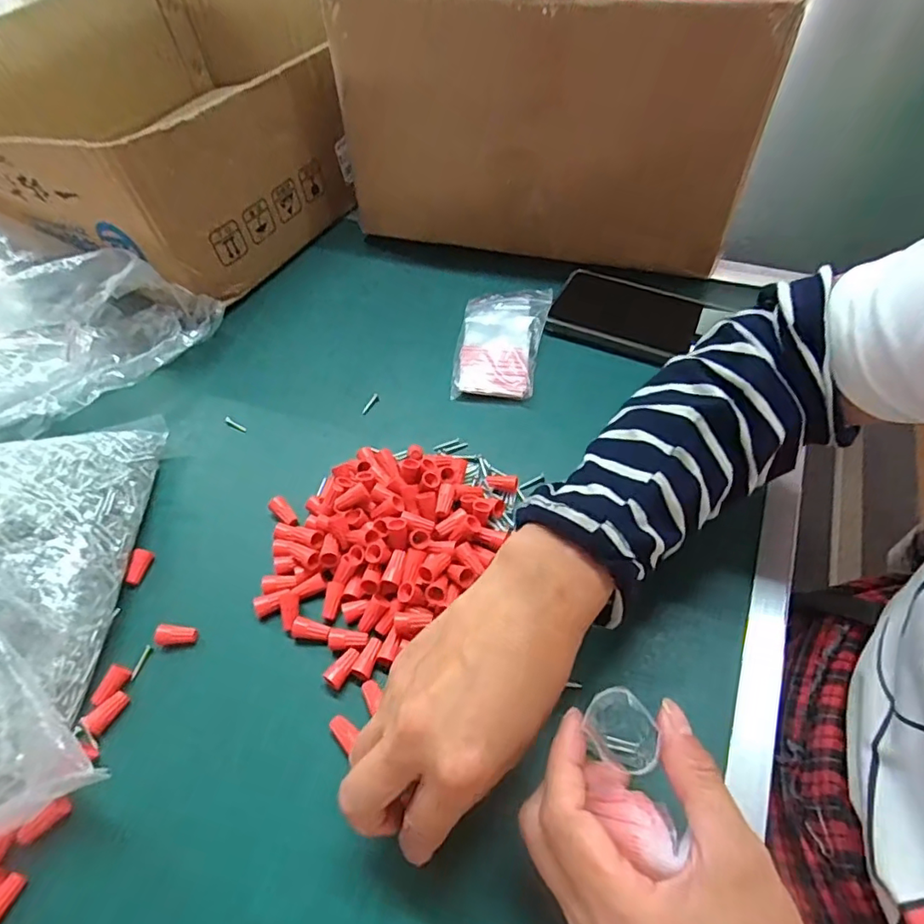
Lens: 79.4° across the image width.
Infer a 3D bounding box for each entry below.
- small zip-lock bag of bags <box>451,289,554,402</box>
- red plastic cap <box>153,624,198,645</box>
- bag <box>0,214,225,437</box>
[{"bbox_3d":[0.033,-0.099,0.462,0.070,0.021,0.115,6,56,7],"label":"small zip-lock bag of bags"},{"bbox_3d":[-0.172,0.104,0.336,0.023,0.009,0.013,-4,55,1],"label":"red plastic cap"},{"bbox_3d":[-0.398,-0.114,0.466,0.313,0.076,0.221,21,59,17],"label":"bag"}]

